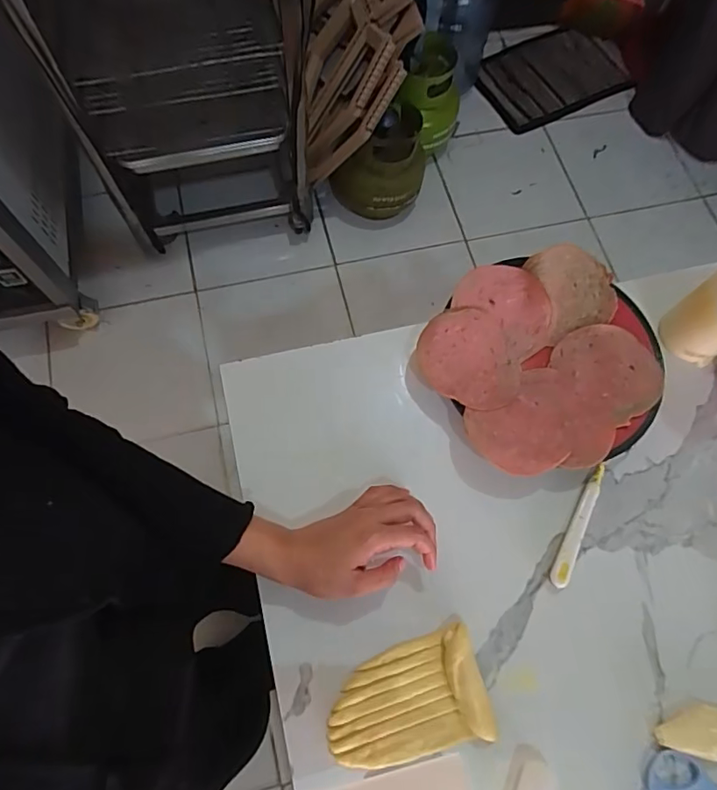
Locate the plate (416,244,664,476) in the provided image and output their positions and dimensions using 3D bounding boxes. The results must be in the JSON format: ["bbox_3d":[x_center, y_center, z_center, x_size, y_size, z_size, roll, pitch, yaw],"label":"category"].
[{"bbox_3d":[0.179,-0.034,0.504,0.214,0.034,0.208,1,70,-2],"label":"plate"}]

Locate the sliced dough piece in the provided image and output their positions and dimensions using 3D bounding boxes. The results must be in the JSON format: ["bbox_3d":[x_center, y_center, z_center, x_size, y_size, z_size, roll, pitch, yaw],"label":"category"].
[{"bbox_3d":[0.038,0.243,0.409,0.125,0.017,0.079,-14,71,-7],"label":"sliced dough piece"}]

